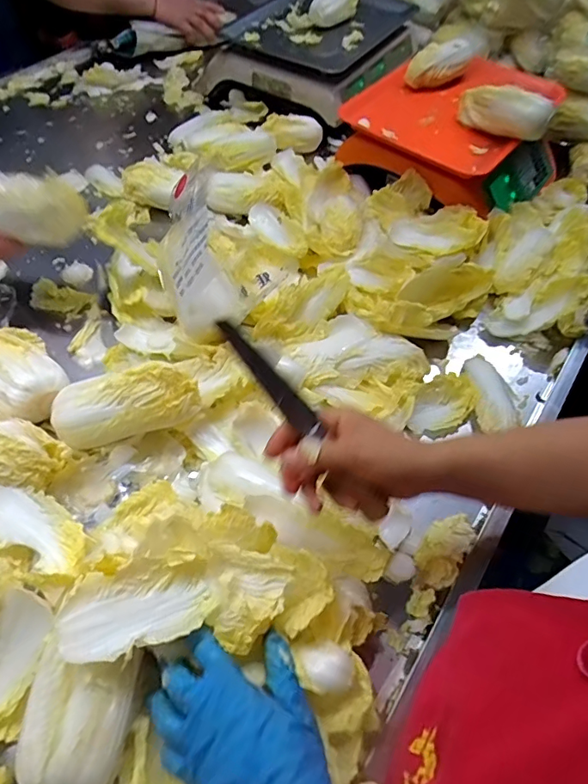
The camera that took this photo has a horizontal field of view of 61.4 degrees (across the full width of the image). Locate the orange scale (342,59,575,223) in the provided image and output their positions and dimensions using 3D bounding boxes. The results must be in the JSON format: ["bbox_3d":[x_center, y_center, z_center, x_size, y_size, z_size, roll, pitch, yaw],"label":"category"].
[{"bbox_3d":[0.232,-0.374,0.710,0.246,0.108,0.257,-34,65,-22],"label":"orange scale"}]

